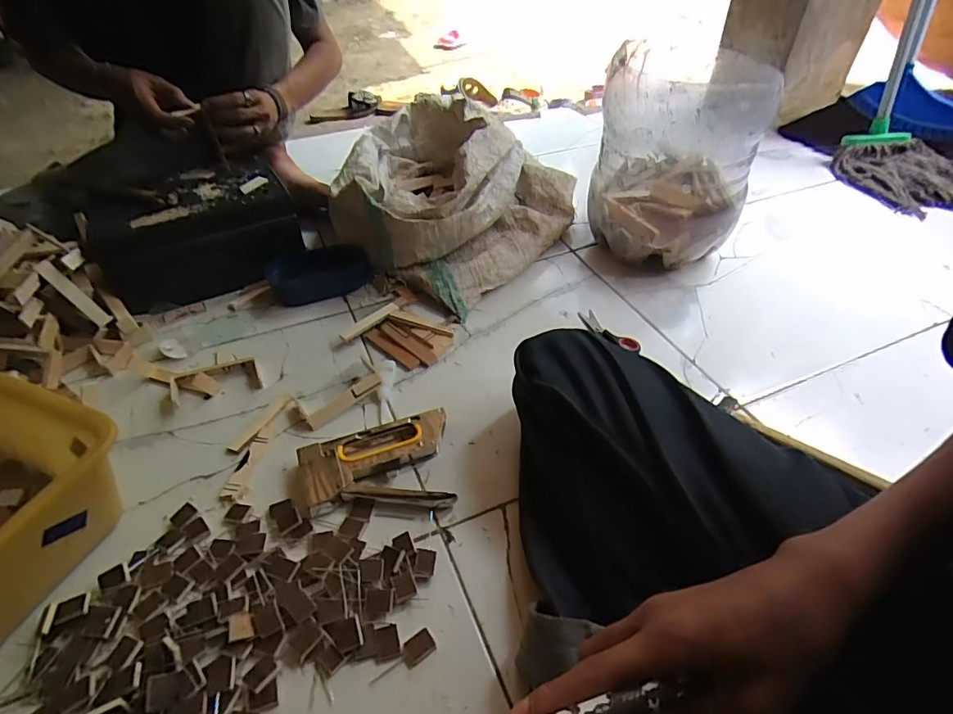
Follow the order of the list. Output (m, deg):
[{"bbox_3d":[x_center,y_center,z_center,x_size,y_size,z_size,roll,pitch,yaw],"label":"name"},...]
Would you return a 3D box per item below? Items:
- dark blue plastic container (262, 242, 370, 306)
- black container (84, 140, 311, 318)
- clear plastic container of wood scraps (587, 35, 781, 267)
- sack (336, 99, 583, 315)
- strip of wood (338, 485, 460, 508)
[{"bbox_3d":[-0.250,-0.132,0.812,0.154,0.054,0.070,-22,47,-21],"label":"dark blue plastic container"},{"bbox_3d":[-0.441,-0.196,0.814,0.300,0.148,0.217,-13,44,-13],"label":"black container"},{"bbox_3d":[0.306,-0.312,0.796,0.229,0.250,0.224,10,44,12],"label":"clear plastic container of wood scraps"},{"bbox_3d":[-0.066,-0.303,0.905,0.421,0.180,0.396,22,48,23],"label":"sack"},{"bbox_3d":[-0.081,0.147,0.528,0.116,0.020,0.010,2,43,4],"label":"strip of wood"}]

